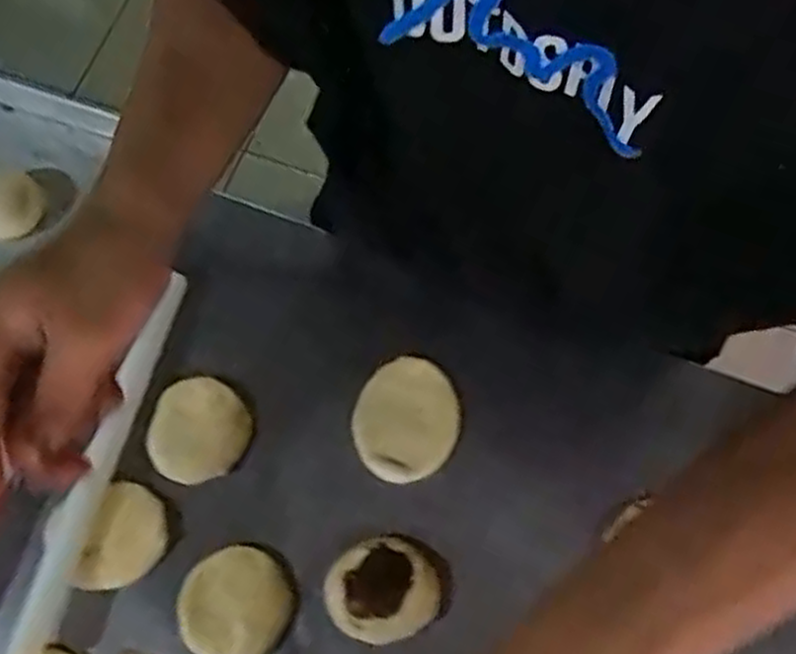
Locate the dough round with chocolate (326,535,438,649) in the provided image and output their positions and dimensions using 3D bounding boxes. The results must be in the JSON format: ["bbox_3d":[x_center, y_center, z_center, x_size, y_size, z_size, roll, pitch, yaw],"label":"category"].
[{"bbox_3d":[-0.012,0.183,0.543,0.074,0.018,0.068,0,72,1],"label":"dough round with chocolate"}]

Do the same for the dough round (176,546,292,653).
[{"bbox_3d":[-0.115,0.194,0.548,0.075,0.010,0.073,0,72,1],"label":"dough round"}]

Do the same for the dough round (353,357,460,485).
[{"bbox_3d":[0.006,0.069,0.583,0.076,0.006,0.089,25,74,9],"label":"dough round"}]

